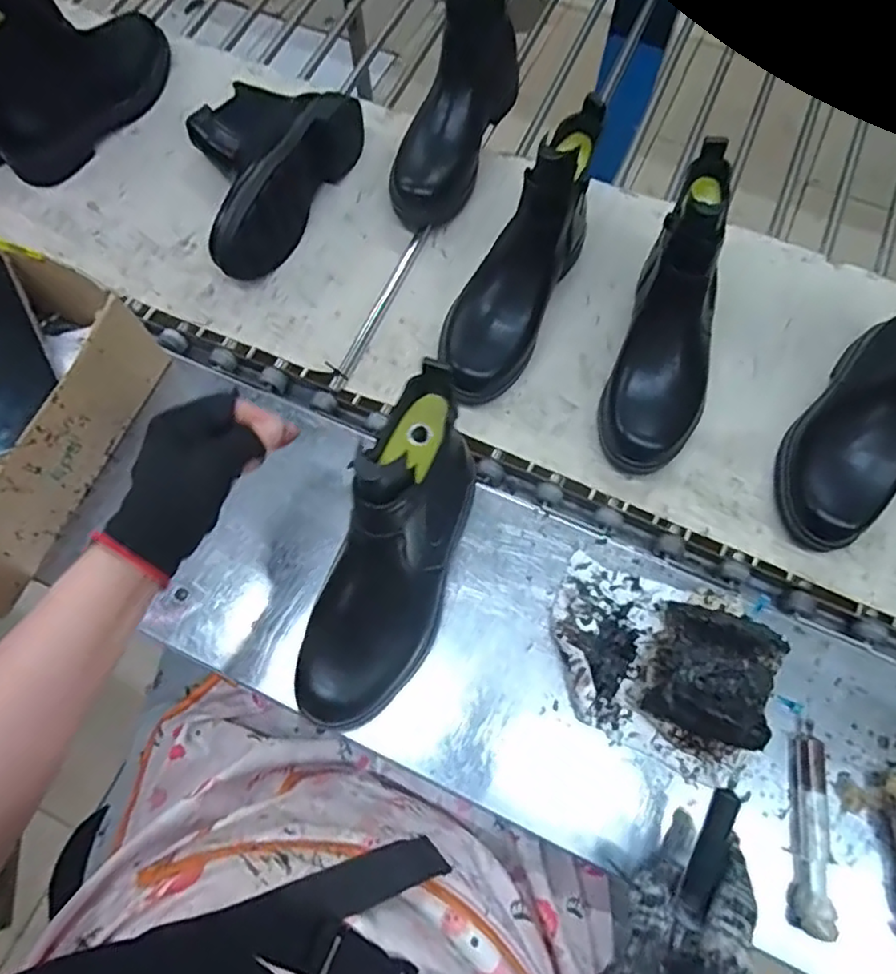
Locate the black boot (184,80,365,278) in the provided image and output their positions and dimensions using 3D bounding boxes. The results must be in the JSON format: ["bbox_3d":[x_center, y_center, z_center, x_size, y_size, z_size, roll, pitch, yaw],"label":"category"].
[{"bbox_3d":[-0.209,-0.337,0.662,0.147,0.095,0.233,25,74,9],"label":"black boot"}]

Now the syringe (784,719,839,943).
[{"bbox_3d":[0.258,0.239,0.453,0.024,0.023,0.132,12,71,7],"label":"syringe"}]

